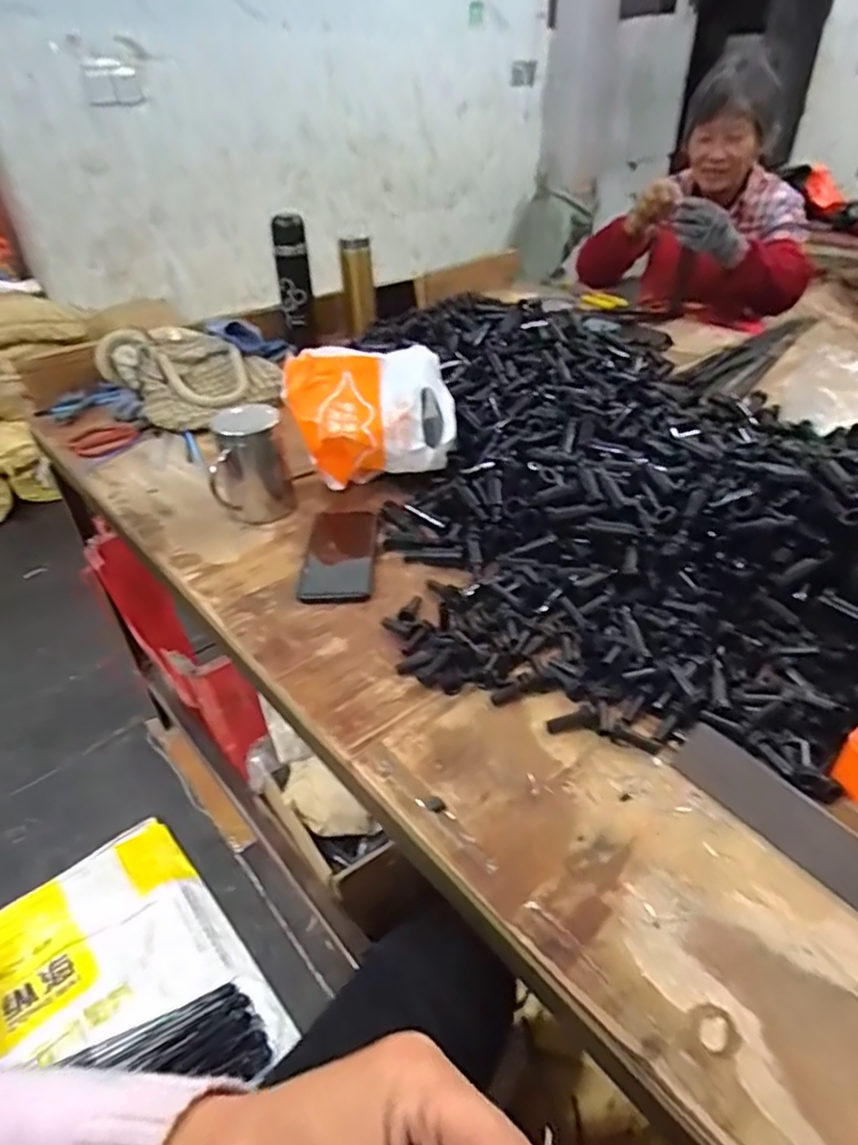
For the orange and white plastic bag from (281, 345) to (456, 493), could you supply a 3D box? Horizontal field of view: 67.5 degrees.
[{"bbox_3d":[-0.071,-0.182,0.785,0.196,0.139,0.099,-5,37,-5],"label":"orange and white plastic bag"}]

